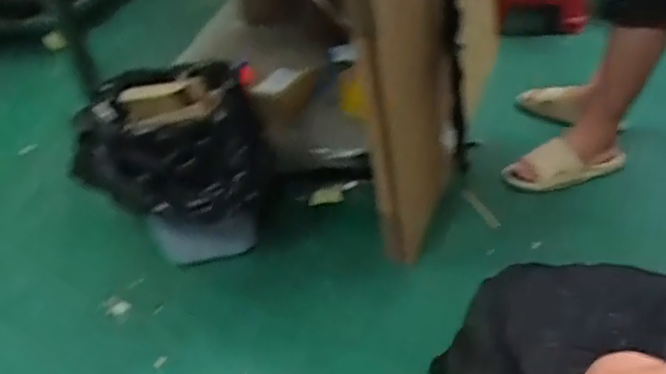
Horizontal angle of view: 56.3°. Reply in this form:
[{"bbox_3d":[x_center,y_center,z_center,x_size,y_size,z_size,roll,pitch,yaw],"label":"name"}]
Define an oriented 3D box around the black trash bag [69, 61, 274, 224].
[{"bbox_3d":[-0.343,-0.121,1.389,0.390,0.263,0.312,-1,37,9],"label":"black trash bag"}]

